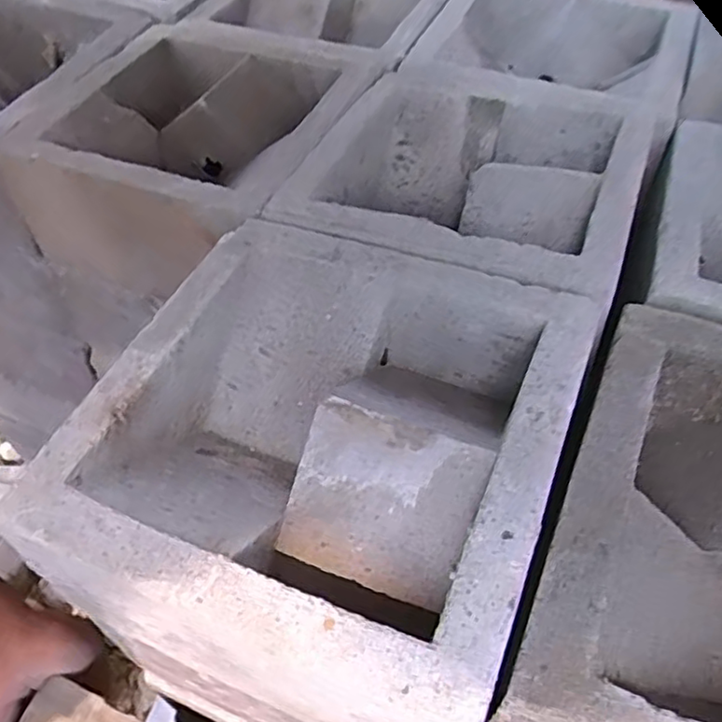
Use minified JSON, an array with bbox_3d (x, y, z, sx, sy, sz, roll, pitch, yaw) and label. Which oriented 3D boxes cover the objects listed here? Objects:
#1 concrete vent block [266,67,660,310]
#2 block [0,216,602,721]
[{"bbox_3d":[0.071,-0.112,0.430,0.200,0.066,0.210,19,52,13],"label":"concrete vent block"},{"bbox_3d":[-0.016,0.042,0.317,0.196,0.096,0.202,20,52,14],"label":"block"}]

